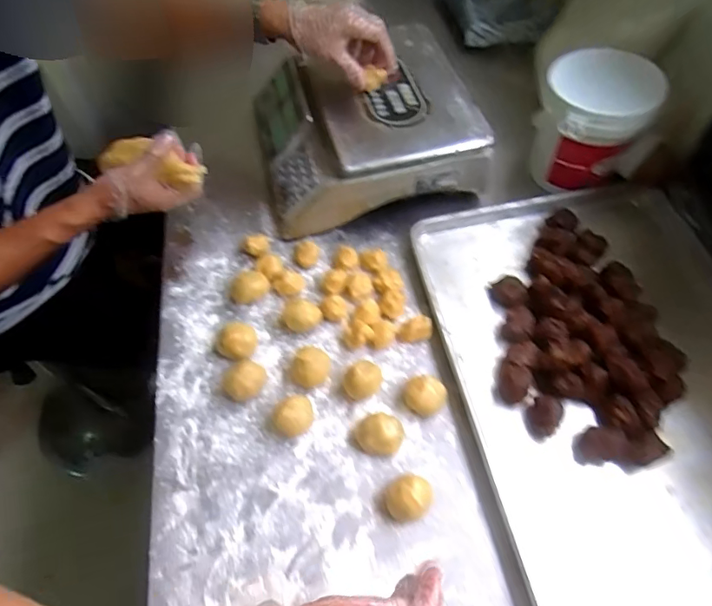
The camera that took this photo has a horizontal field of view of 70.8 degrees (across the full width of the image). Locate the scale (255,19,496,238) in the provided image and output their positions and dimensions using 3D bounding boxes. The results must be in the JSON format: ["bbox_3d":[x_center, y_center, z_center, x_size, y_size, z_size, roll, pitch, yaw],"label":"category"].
[{"bbox_3d":[0.014,-0.285,0.813,0.332,0.142,0.309,-14,59,-6],"label":"scale"}]

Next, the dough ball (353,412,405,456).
[{"bbox_3d":[0.029,0.155,0.595,0.055,0.034,0.042,18,60,11],"label":"dough ball"}]

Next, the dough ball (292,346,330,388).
[{"bbox_3d":[-0.055,0.084,0.638,0.045,0.046,0.046,0,58,0],"label":"dough ball"}]

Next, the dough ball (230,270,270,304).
[{"bbox_3d":[-0.150,-0.022,0.705,0.055,0.031,0.051,-18,60,-11],"label":"dough ball"}]

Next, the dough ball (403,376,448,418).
[{"bbox_3d":[0.086,0.114,0.622,0.051,0.036,0.048,34,64,19],"label":"dough ball"}]

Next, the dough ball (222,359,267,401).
[{"bbox_3d":[-0.140,0.097,0.630,0.053,0.044,0.043,-24,61,-14],"label":"dough ball"}]

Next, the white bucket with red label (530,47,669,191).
[{"bbox_3d":[0.346,-0.272,0.756,0.144,0.156,0.137,-1,58,2],"label":"white bucket with red label"}]

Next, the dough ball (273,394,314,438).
[{"bbox_3d":[-0.073,0.139,0.604,0.045,0.039,0.046,31,63,18],"label":"dough ball"}]

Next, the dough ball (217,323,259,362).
[{"bbox_3d":[-0.154,0.054,0.659,0.051,0.043,0.045,26,62,16],"label":"dough ball"}]

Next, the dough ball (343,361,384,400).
[{"bbox_3d":[0.010,0.096,0.627,0.039,0.044,0.047,37,65,21],"label":"dough ball"}]

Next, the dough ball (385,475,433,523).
[{"bbox_3d":[0.060,0.218,0.559,0.055,0.037,0.048,-14,59,-8],"label":"dough ball"}]

